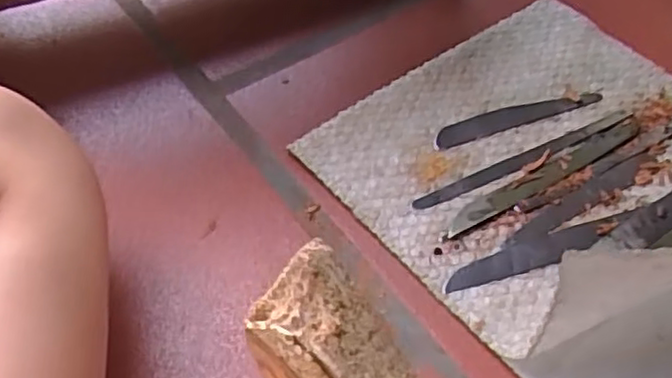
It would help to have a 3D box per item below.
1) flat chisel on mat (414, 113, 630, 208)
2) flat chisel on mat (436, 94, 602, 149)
[{"bbox_3d":[0.137,-0.020,0.500,0.184,0.005,0.013,-23,53,-16],"label":"flat chisel on mat"},{"bbox_3d":[0.138,-0.057,0.528,0.139,0.004,0.024,-16,51,-11],"label":"flat chisel on mat"}]

